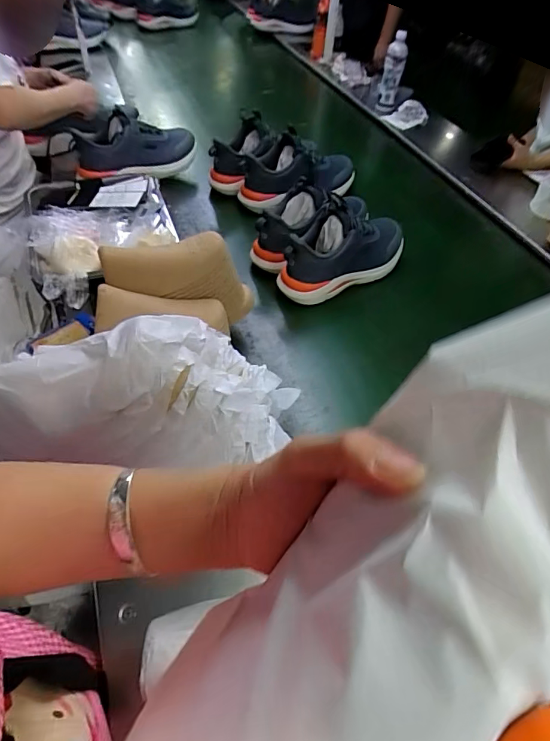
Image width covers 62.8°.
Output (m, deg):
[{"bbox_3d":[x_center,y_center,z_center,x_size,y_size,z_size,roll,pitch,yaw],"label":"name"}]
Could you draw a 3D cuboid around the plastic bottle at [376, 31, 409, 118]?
[{"bbox_3d":[0.416,-1.057,1.585,0.072,0.244,0.074,12,49,6],"label":"plastic bottle"}]

